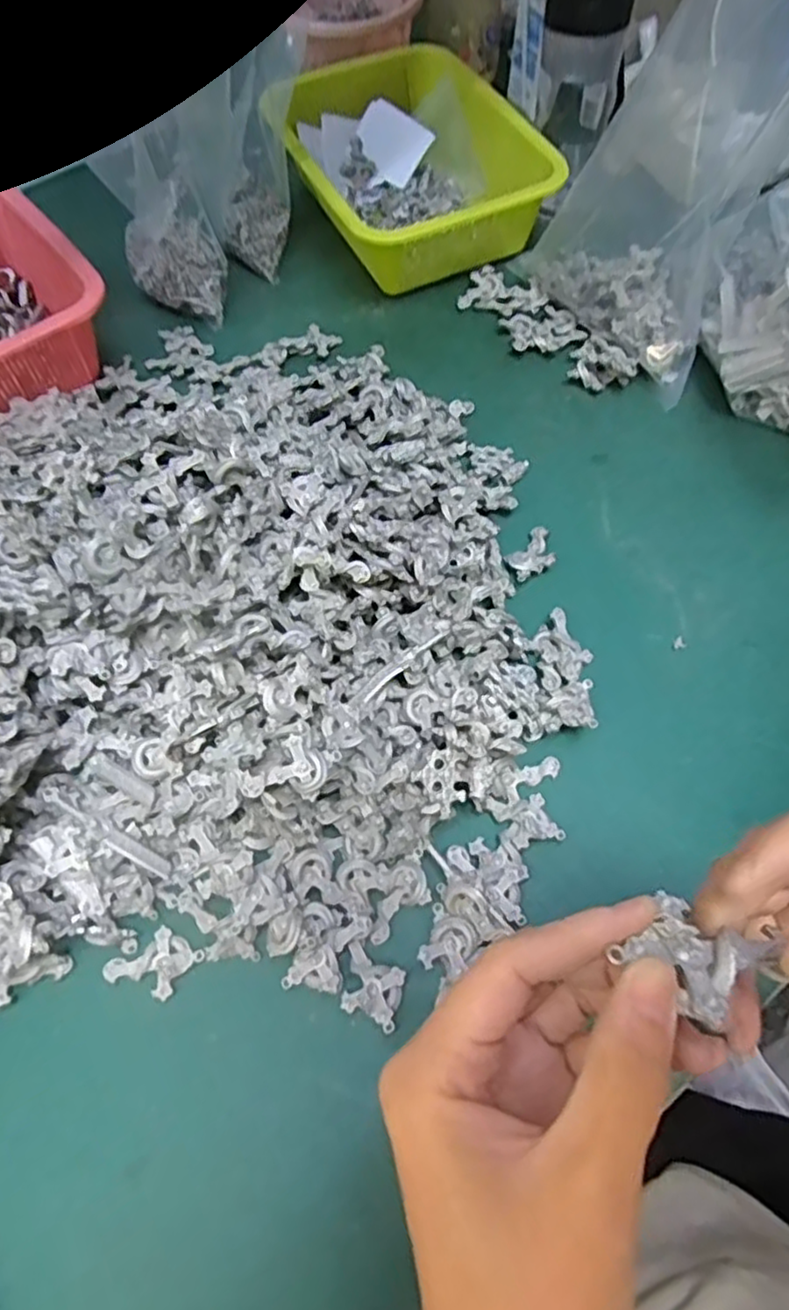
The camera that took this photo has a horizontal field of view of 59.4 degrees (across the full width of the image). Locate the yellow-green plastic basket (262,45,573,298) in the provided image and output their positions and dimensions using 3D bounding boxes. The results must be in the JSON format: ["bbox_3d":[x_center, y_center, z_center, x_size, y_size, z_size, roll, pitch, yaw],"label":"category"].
[{"bbox_3d":[0.003,-0.458,0.642,0.197,0.065,0.268,-26,64,-10],"label":"yellow-green plastic basket"}]

